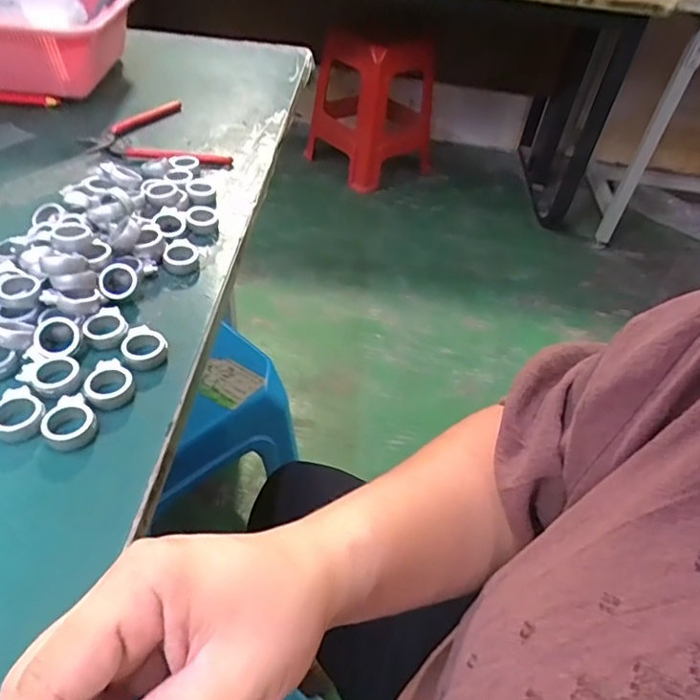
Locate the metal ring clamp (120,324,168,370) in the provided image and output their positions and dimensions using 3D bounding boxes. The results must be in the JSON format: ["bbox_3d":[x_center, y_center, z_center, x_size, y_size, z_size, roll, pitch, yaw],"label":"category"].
[{"bbox_3d":[-0.126,-0.001,0.343,0.026,0.009,0.031,-6,45,-14],"label":"metal ring clamp"}]

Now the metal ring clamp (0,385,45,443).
[{"bbox_3d":[-0.179,0.034,0.298,0.025,0.008,0.036,-26,53,-30],"label":"metal ring clamp"}]

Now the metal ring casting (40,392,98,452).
[{"bbox_3d":[-0.151,0.038,0.298,0.030,0.007,0.028,31,48,23],"label":"metal ring casting"}]

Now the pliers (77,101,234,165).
[{"bbox_3d":[-0.196,-0.207,0.541,0.113,0.016,0.133,-21,50,-26],"label":"pliers"}]

